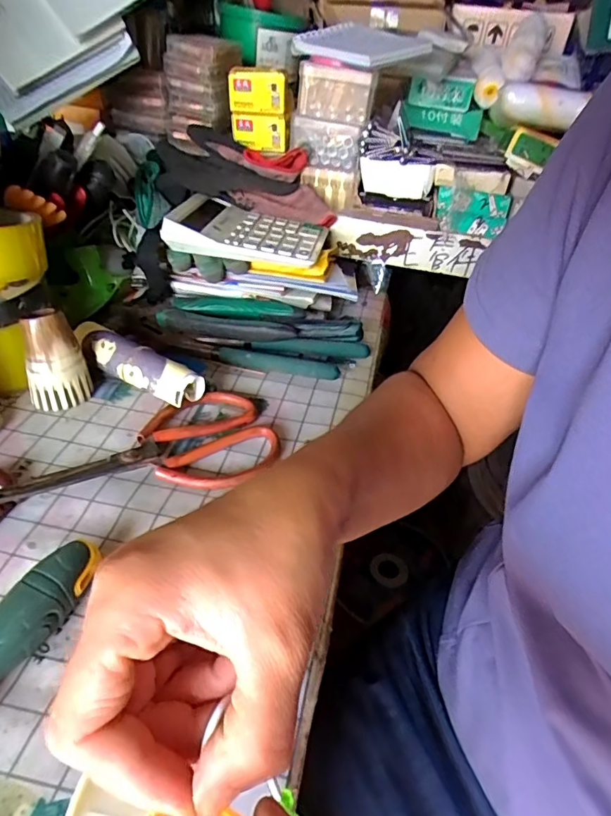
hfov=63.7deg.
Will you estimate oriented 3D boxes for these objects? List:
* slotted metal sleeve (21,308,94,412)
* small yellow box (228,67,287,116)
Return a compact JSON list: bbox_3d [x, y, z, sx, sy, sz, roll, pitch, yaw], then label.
[{"bbox_3d":[-0.206,-0.038,0.404,0.034,0.080,0.037,11,39,8],"label":"slotted metal sleeve"},{"bbox_3d":[-0.052,-0.348,0.541,0.063,0.042,0.015,2,39,-3],"label":"small yellow box"}]

